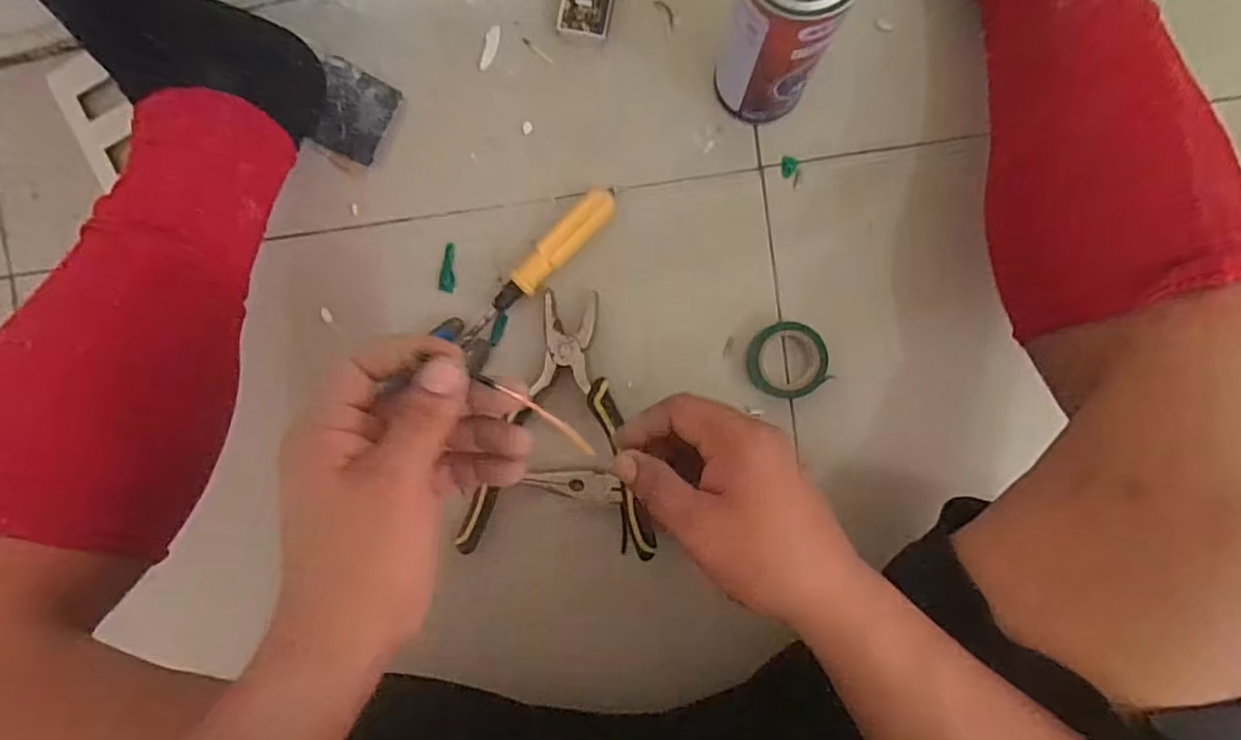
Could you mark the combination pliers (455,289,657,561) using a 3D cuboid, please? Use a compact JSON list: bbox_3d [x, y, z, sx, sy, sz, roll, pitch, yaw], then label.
[{"bbox_3d":[-0.060,0.045,0.483,0.130,0.023,0.194,-3,92,4],"label":"combination pliers"}]

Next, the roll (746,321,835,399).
[{"bbox_3d":[0.123,-0.007,0.472,0.056,0.020,0.056,0,93,4],"label":"roll"}]

